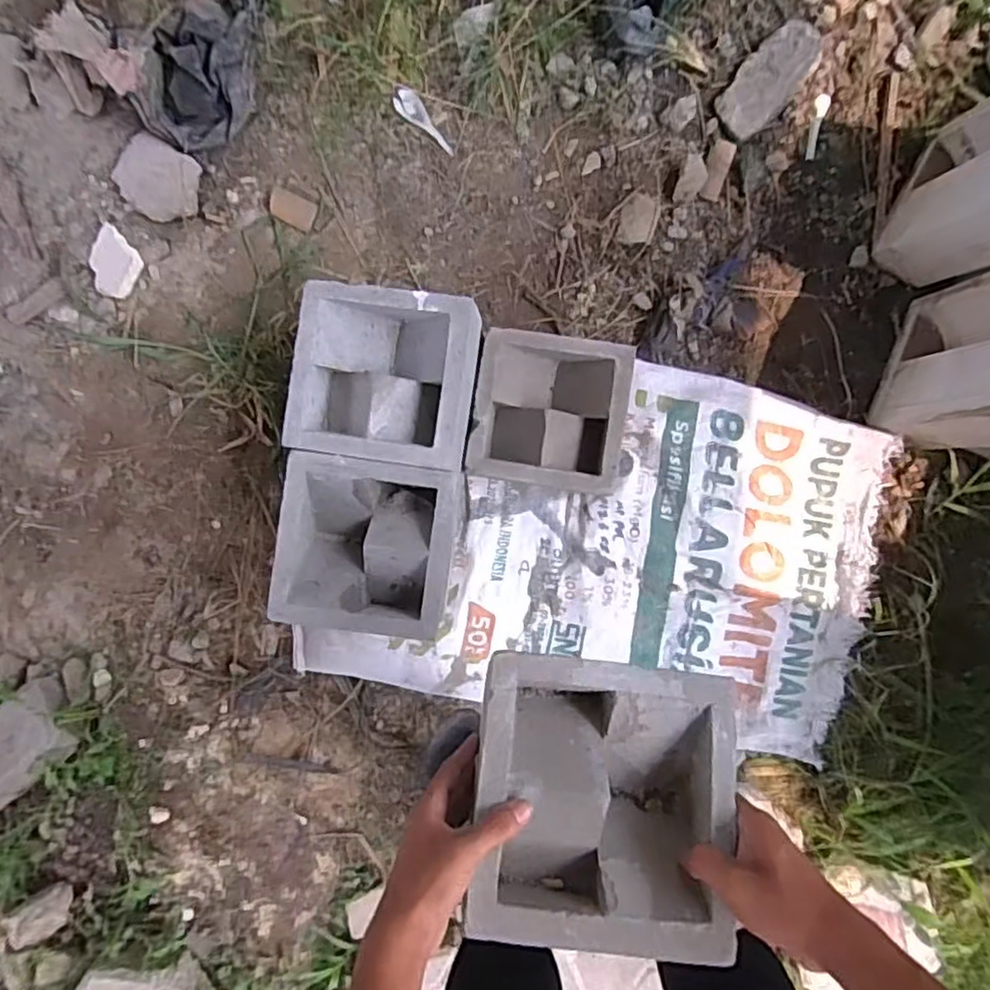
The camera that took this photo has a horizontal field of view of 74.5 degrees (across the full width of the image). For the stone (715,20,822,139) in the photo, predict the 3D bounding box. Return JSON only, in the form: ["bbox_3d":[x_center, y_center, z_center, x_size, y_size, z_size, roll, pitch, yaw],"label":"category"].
[{"bbox_3d":[0.377,-0.573,0.898,0.081,0.042,0.153,39,91,1],"label":"stone"}]

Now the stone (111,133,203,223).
[{"bbox_3d":[-0.496,-0.460,0.949,0.135,0.034,0.100,28,90,1],"label":"stone"}]

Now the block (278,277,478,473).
[{"bbox_3d":[-0.131,-0.140,0.800,0.210,0.110,0.200,8,89,1],"label":"block"}]

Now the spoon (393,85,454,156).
[{"bbox_3d":[-0.103,-0.544,0.951,0.035,0.007,0.118,-43,98,3],"label":"spoon"}]

